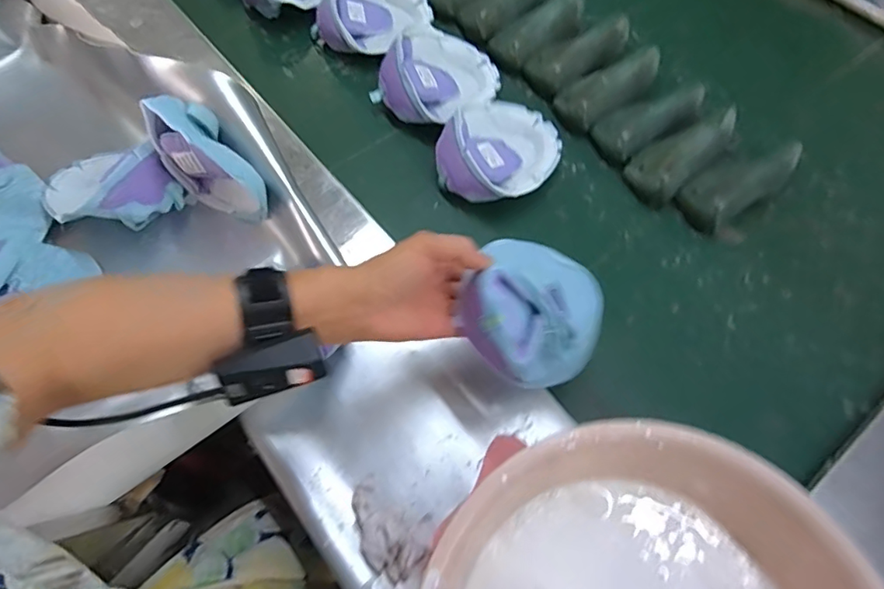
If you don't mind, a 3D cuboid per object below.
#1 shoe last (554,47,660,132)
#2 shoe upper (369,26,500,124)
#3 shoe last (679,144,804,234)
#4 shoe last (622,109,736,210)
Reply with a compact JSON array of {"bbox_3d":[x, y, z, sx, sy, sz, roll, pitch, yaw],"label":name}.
[{"bbox_3d":[0.230,-0.277,0.720,0.154,0.049,0.077,-29,66,-14],"label":"shoe last"},{"bbox_3d":[-0.004,-0.293,0.718,0.130,0.065,0.164,41,70,19],"label":"shoe upper"},{"bbox_3d":[0.365,-0.141,0.647,0.161,0.052,0.066,-29,66,-14],"label":"shoe last"},{"bbox_3d":[0.306,-0.184,0.676,0.158,0.052,0.071,-36,68,-17],"label":"shoe last"}]

